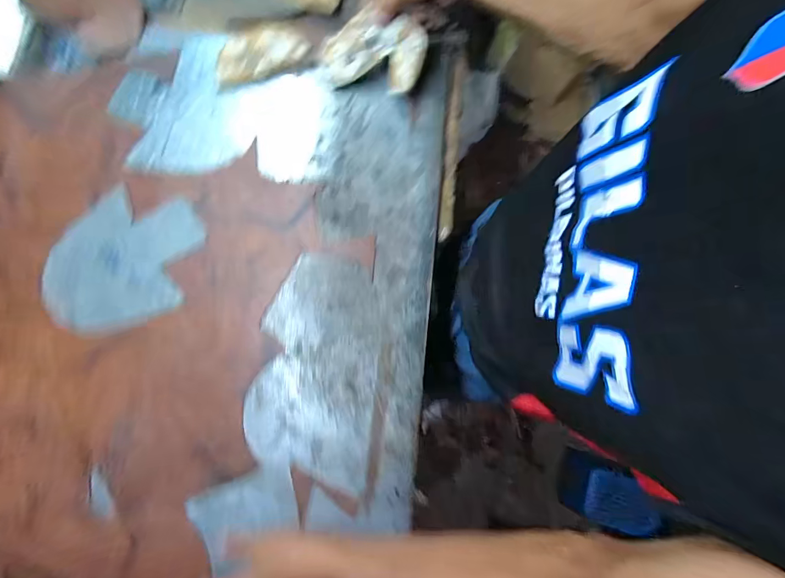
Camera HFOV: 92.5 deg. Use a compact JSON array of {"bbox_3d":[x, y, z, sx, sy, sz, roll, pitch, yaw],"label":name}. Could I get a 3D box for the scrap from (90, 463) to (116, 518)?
[{"bbox_3d":[-0.361,0.252,0.465,0.025,0.006,0.064,-24,80,-5],"label":"scrap"}]

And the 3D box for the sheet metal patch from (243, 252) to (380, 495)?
[{"bbox_3d":[-0.100,0.098,0.500,0.160,0.011,0.281,6,80,1],"label":"sheet metal patch"}]

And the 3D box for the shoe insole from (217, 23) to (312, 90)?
[{"bbox_3d":[-0.205,-0.368,0.580,0.145,0.023,0.075,-18,80,-4],"label":"shoe insole"}]

